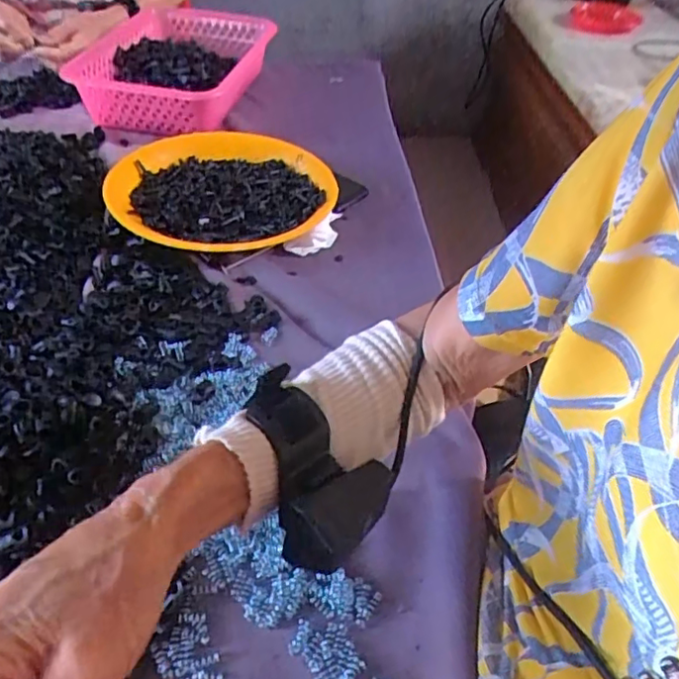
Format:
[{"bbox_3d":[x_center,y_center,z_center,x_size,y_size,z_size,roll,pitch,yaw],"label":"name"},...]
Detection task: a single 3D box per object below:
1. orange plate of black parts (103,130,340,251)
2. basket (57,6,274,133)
[{"bbox_3d":[-0.128,-0.167,0.667,0.230,0.042,0.235,3,44,-2],"label":"orange plate of black parts"},{"bbox_3d":[-0.231,-0.392,0.859,0.213,0.087,0.325,7,44,2],"label":"basket"}]

